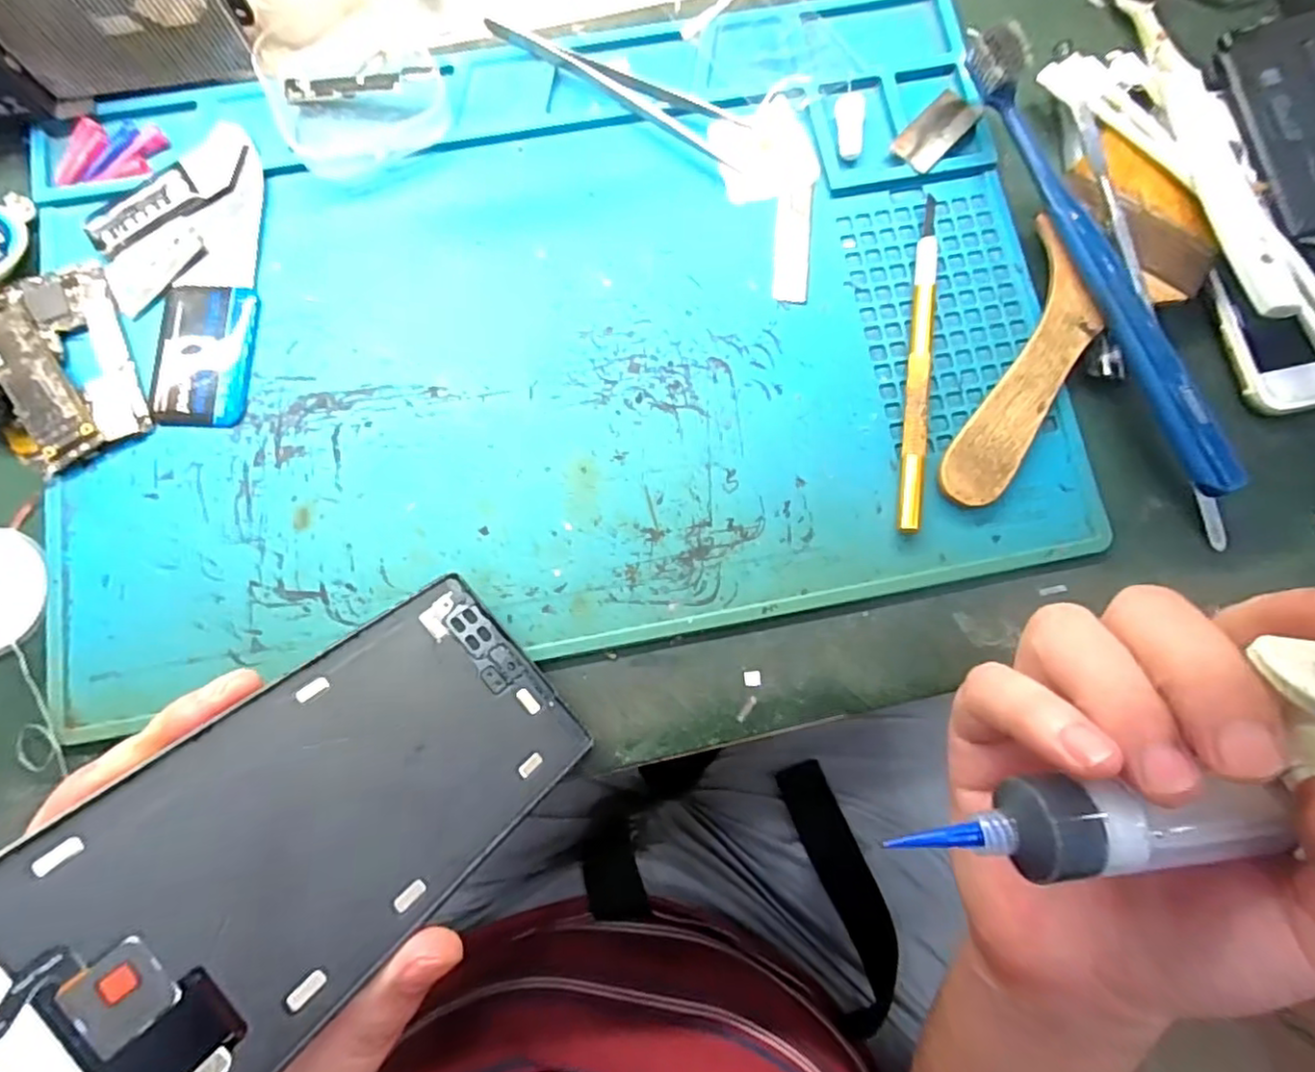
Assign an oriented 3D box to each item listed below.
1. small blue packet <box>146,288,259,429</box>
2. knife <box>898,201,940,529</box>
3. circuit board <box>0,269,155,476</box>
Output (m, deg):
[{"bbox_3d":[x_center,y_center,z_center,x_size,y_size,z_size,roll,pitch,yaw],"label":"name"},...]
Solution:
[{"bbox_3d":[-0.171,-0.069,0.246,0.034,0.004,0.054,1,81,-1],"label":"small blue packet"},{"bbox_3d":[0.099,-0.067,0.247,0.008,0.008,0.133,8,81,0],"label":"knife"},{"bbox_3d":[-0.221,-0.064,0.241,0.047,0.008,0.074,-20,82,-4],"label":"circuit board"}]

